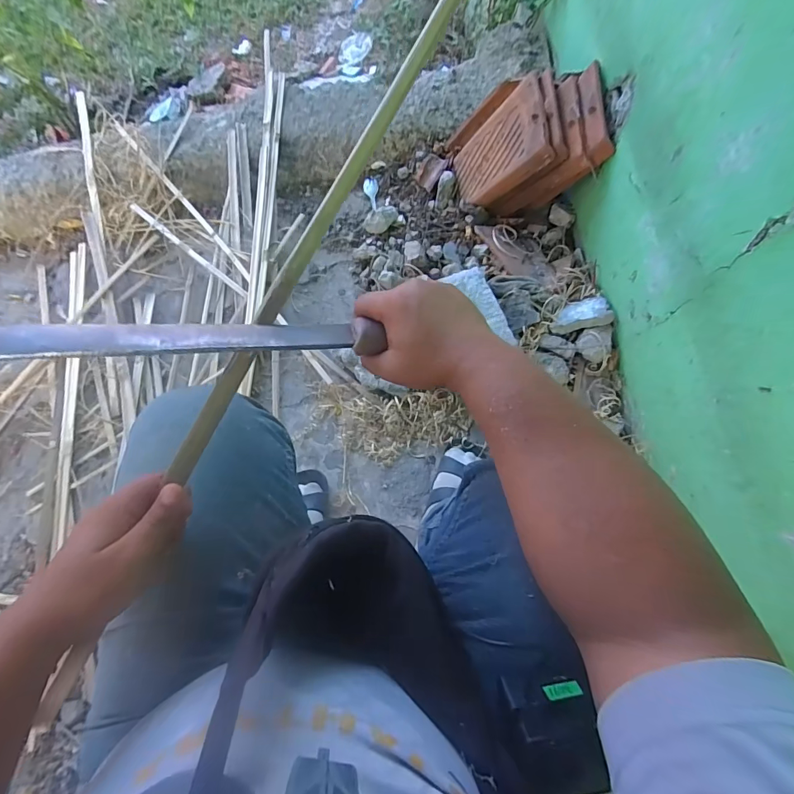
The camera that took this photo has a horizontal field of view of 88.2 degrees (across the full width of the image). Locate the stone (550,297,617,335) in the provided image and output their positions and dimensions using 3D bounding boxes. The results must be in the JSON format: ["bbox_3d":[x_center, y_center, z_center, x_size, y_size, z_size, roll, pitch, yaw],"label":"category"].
[{"bbox_3d":[0.365,-0.165,0.815,0.108,0.020,0.071,-12,54,31],"label":"stone"}]

